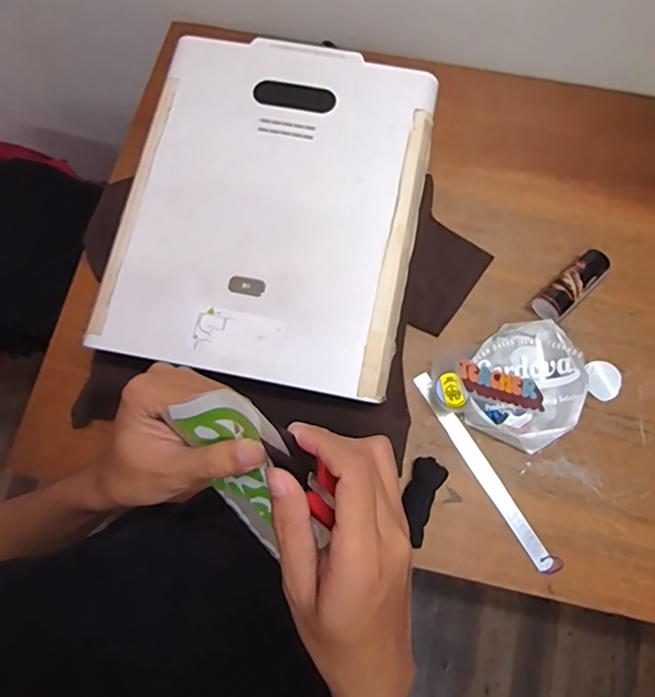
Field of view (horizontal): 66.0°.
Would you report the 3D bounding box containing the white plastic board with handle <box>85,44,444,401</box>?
[{"bbox_3d":[-0.077,-0.206,0.711,0.403,0.029,0.498,10,76,4],"label":"white plastic board with handle"}]

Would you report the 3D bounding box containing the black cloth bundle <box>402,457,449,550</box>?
[{"bbox_3d":[0.139,0.226,0.757,0.049,0.025,0.121,22,77,7],"label":"black cloth bundle"}]

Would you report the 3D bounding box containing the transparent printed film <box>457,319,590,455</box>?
[{"bbox_3d":[0.302,0.060,0.782,0.194,0.046,0.171,-38,78,-8],"label":"transparent printed film"}]

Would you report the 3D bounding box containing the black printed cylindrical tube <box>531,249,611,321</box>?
[{"bbox_3d":[0.400,-0.104,0.822,0.148,0.035,0.047,-41,78,-9],"label":"black printed cylindrical tube"}]

